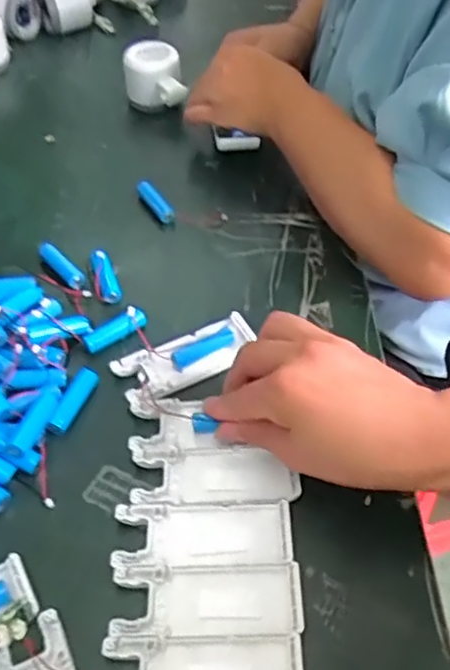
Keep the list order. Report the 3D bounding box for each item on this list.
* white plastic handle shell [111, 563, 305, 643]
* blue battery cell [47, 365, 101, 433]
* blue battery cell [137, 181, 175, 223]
[{"bbox_3d":[-0.010,0.149,0.375,0.103,0.007,0.038,-1,50,-1],"label":"white plastic handle shell"},{"bbox_3d":[-0.103,0.047,0.459,0.015,0.016,0.051,18,52,15],"label":"blue battery cell"},{"bbox_3d":[-0.065,-0.122,0.608,0.012,0.016,0.061,-25,54,-19],"label":"blue battery cell"}]

